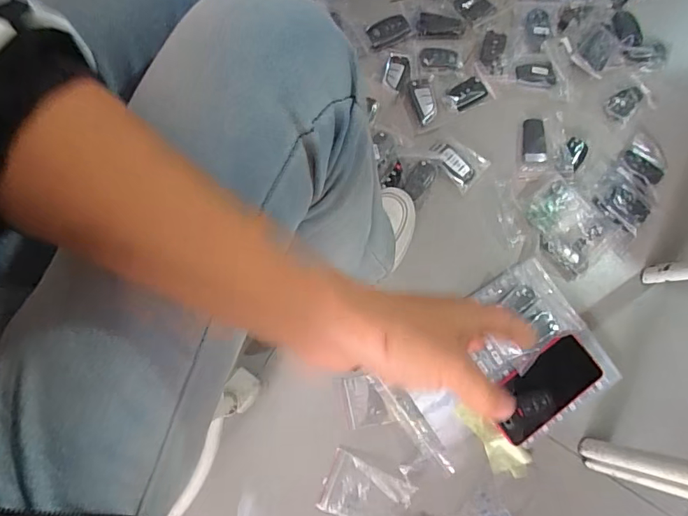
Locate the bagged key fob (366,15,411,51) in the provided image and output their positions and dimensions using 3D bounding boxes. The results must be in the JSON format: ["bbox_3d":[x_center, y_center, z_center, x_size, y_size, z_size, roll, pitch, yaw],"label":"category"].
[{"bbox_3d":[0.071,-0.363,0.746,0.069,0.010,0.038,-33,82,-7],"label":"bagged key fob"}]

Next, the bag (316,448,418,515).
[{"bbox_3d":[0.028,0.314,0.617,0.112,0.004,0.073,24,80,3],"label":"bag"}]

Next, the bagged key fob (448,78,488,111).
[{"bbox_3d":[0.192,-0.256,0.725,0.054,0.014,0.036,-34,82,-7],"label":"bagged key fob"}]

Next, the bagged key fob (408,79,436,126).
[{"bbox_3d":[0.125,-0.242,0.722,0.029,0.016,0.069,-16,80,-4],"label":"bagged key fob"}]

